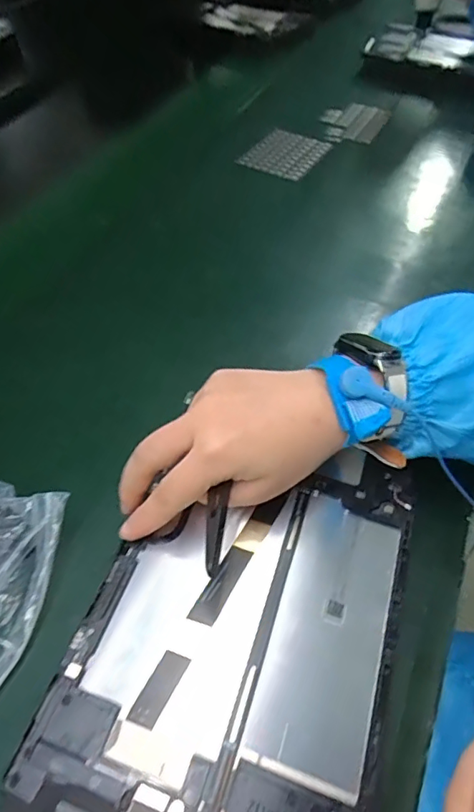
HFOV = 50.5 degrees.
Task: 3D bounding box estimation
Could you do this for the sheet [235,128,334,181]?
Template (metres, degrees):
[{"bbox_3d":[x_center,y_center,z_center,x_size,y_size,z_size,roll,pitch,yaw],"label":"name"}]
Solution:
[{"bbox_3d":[0.059,-0.304,0.601,0.081,0.006,0.102,27,55,17],"label":"sheet"}]

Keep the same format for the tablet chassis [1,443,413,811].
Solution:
[{"bbox_3d":[0.005,0.103,0.253,0.147,0.009,0.203,16,53,11],"label":"tablet chassis"}]

